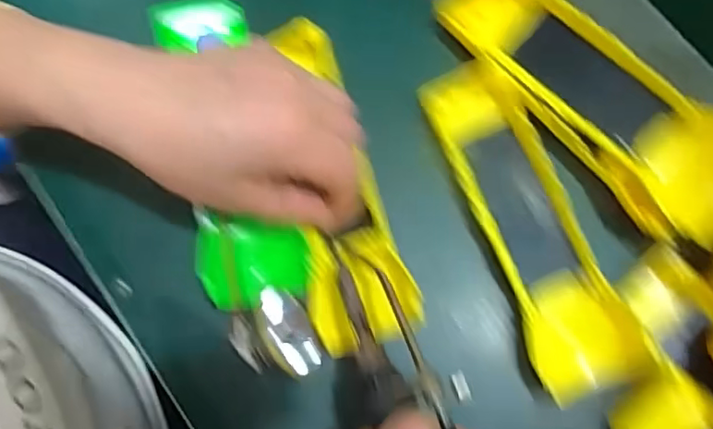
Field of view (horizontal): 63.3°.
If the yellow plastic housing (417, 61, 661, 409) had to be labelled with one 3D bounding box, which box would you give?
[{"bbox_3d":[0.085,0.005,0.293,0.048,0.023,0.174,-21,79,-5],"label":"yellow plastic housing"}]

